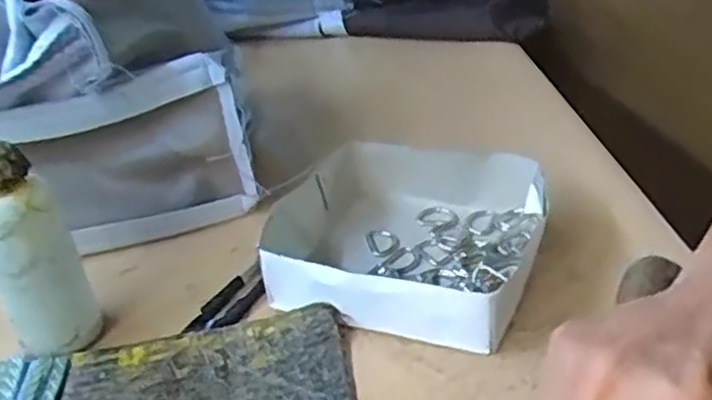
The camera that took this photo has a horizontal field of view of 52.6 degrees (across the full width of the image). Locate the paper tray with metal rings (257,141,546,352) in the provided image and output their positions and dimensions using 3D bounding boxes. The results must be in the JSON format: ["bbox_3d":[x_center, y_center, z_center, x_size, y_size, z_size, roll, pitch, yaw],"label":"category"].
[{"bbox_3d":[0.029,0.017,0.426,0.156,0.040,0.152,6,32,22],"label":"paper tray with metal rings"}]

